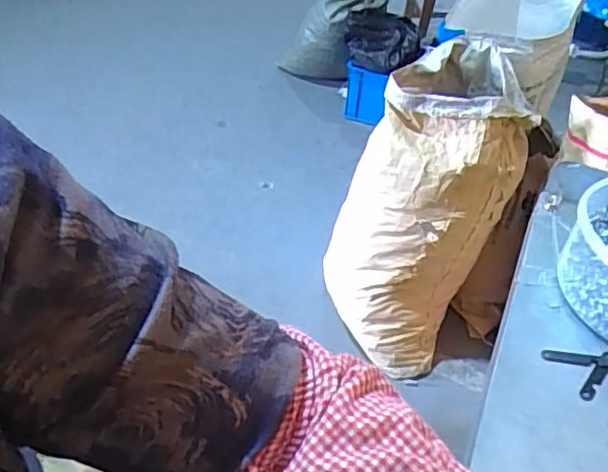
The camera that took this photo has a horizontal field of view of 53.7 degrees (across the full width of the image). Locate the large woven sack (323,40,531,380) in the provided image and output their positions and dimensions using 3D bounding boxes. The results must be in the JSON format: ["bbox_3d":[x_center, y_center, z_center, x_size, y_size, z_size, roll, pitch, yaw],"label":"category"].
[{"bbox_3d":[0.238,-0.041,1.340,0.380,0.632,0.324,18,43,14],"label":"large woven sack"}]

